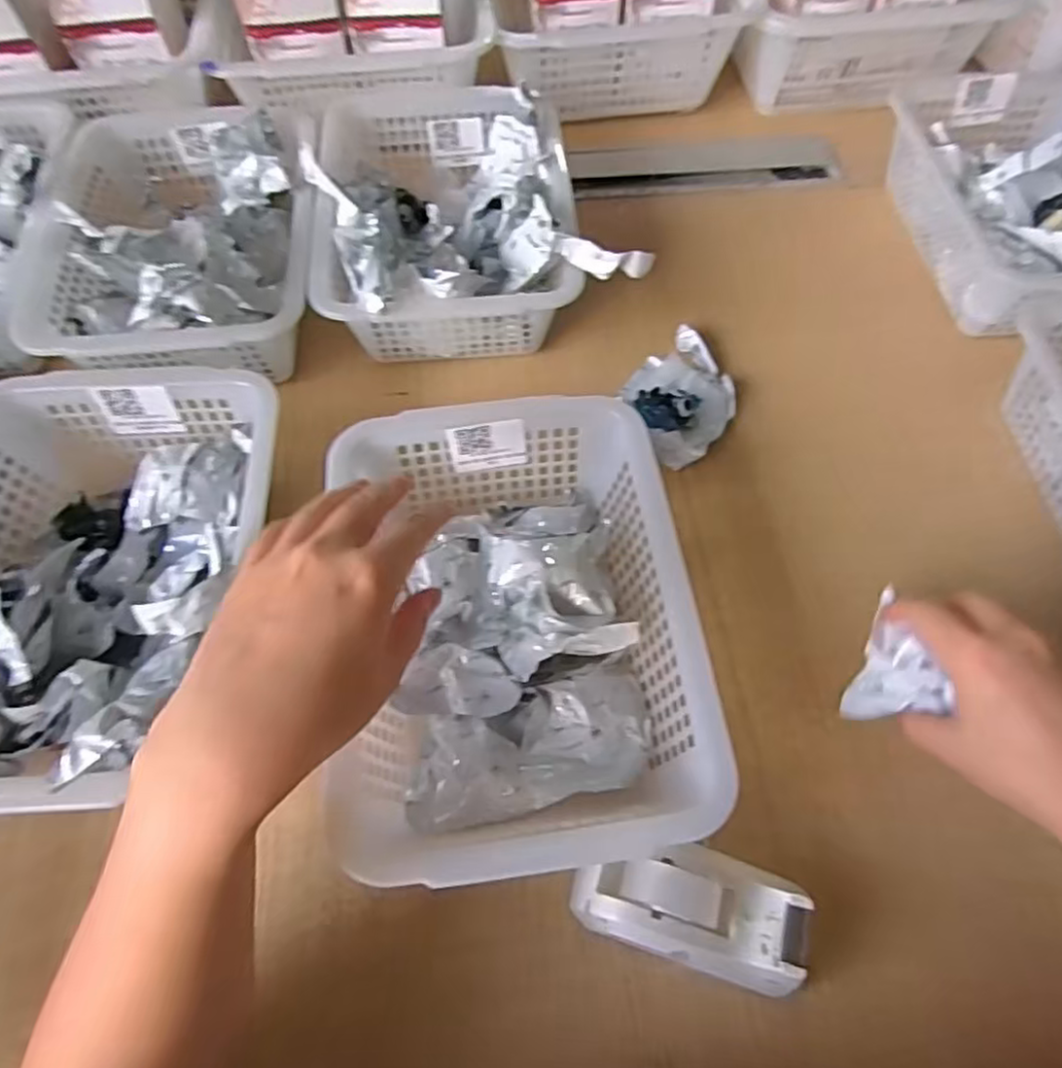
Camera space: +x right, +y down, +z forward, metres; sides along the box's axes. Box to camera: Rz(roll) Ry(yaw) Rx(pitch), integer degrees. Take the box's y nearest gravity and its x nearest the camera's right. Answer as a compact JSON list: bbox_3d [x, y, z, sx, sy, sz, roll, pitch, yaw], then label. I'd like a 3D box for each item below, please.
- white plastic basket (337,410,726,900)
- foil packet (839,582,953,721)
[{"bbox_3d":[-0.008,0.050,0.401,0.190,0.076,0.259,-8,61,-4],"label":"white plastic basket"},{"bbox_3d":[0.221,0.076,0.401,0.049,0.020,0.080,10,75,51],"label":"foil packet"}]

